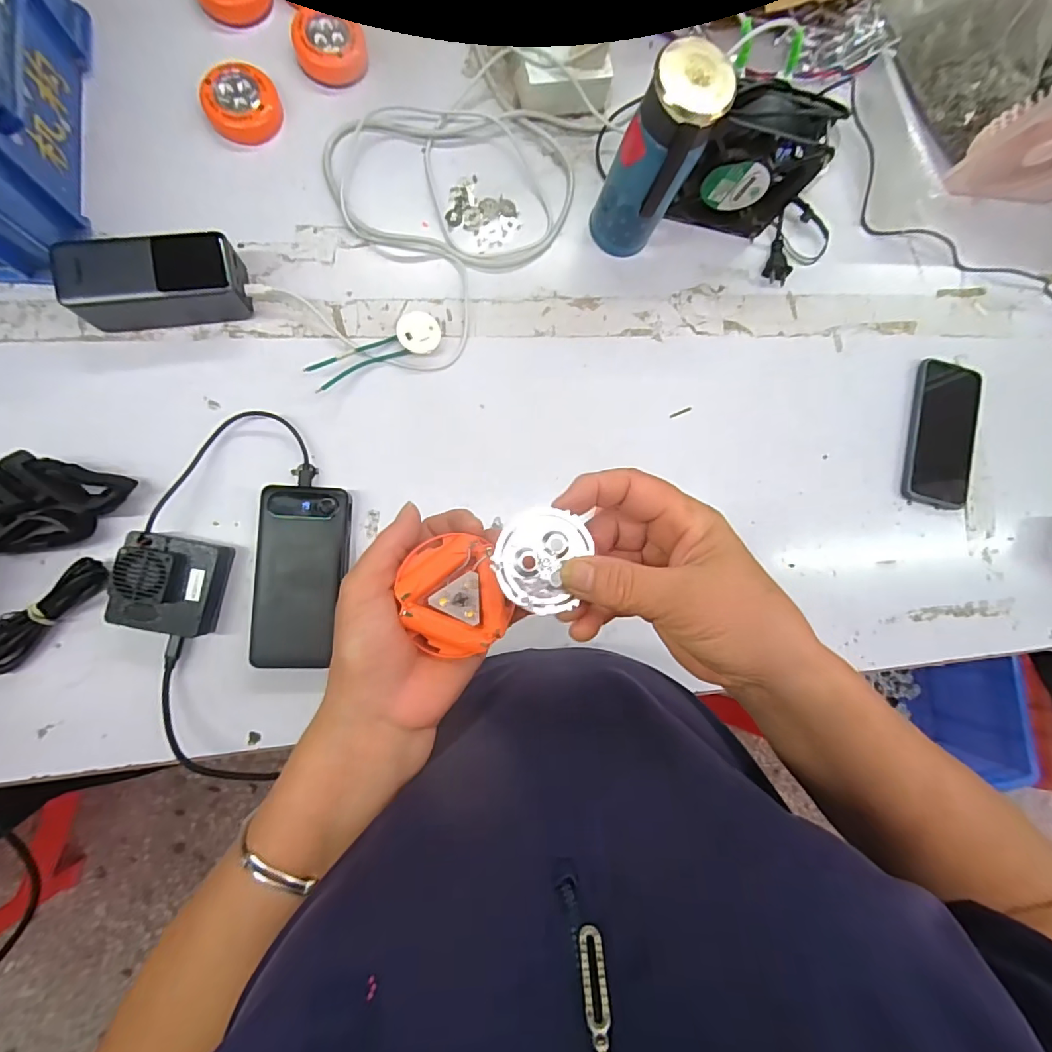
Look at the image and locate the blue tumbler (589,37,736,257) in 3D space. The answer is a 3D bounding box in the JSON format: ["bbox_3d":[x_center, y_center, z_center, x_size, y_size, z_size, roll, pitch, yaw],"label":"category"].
[{"bbox_3d":[0.109,-0.313,0.435,0.064,0.170,0.059,30,83,-6],"label":"blue tumbler"}]

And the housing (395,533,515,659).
[{"bbox_3d":[-0.037,0.037,0.258,0.051,0.015,0.061,-20,90,-9],"label":"housing"}]

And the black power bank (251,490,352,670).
[{"bbox_3d":[-0.197,0.045,0.435,0.075,0.031,0.155,4,86,-8],"label":"black power bank"}]

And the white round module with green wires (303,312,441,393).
[{"bbox_3d":[-0.140,-0.164,0.458,0.122,0.025,0.040,-25,91,-9],"label":"white round module with green wires"}]

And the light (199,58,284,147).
[{"bbox_3d":[-0.264,-0.393,0.458,0.064,0.018,0.064,1,87,-9],"label":"light"}]

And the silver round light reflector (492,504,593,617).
[{"bbox_3d":[0.006,0.015,0.232,0.042,0.004,0.047,21,84,-7],"label":"silver round light reflector"}]

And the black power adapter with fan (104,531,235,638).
[{"bbox_3d":[-0.294,0.049,0.411,0.070,0.046,0.077,12,85,-8],"label":"black power adapter with fan"}]

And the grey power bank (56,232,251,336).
[{"bbox_3d":[-0.313,-0.206,0.420,0.134,0.055,0.059,-12,88,-9],"label":"grey power bank"}]

